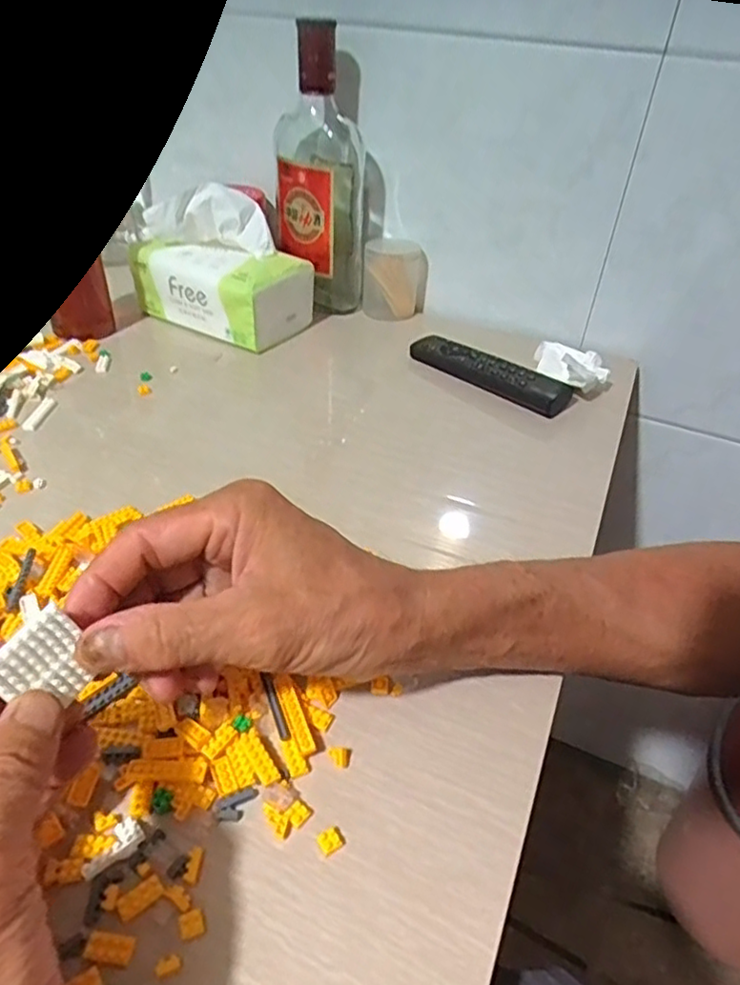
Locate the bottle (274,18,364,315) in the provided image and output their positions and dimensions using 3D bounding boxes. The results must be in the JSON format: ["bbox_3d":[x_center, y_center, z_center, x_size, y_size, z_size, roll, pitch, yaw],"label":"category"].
[{"bbox_3d":[-0.046,-0.293,0.598,0.079,0.227,0.081,-3,39,-8],"label":"bottle"}]

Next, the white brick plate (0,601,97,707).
[{"bbox_3d":[-0.113,0.061,0.225,0.004,0.032,0.029,-2,39,45],"label":"white brick plate"}]

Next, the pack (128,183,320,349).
[{"bbox_3d":[-0.136,-0.211,0.592,0.150,0.114,0.079,25,43,24],"label":"pack"}]

